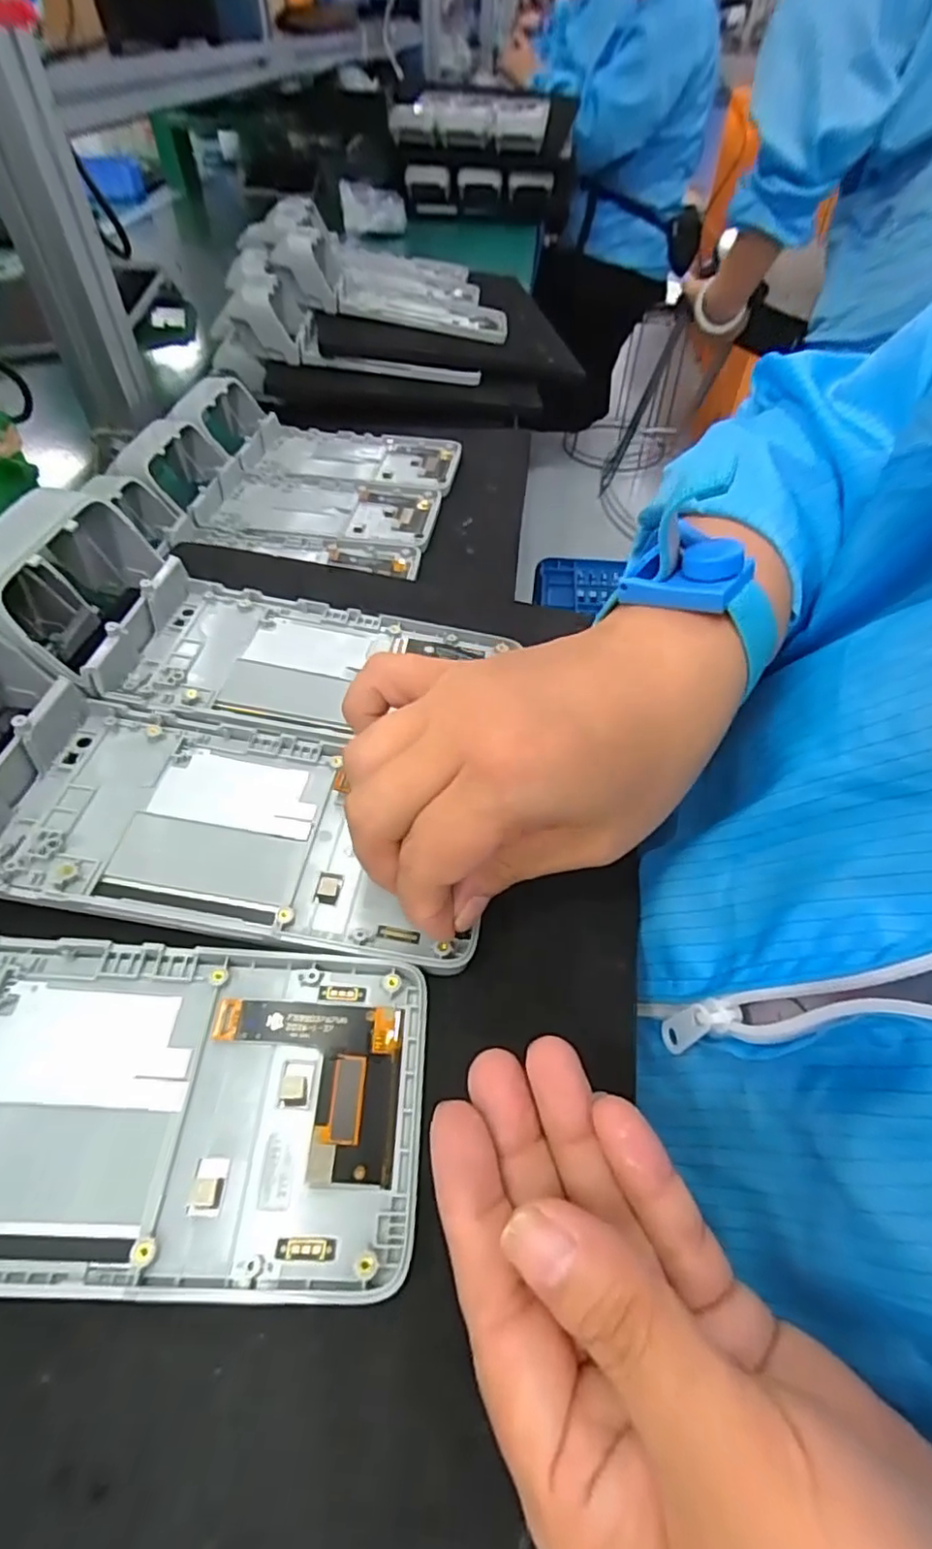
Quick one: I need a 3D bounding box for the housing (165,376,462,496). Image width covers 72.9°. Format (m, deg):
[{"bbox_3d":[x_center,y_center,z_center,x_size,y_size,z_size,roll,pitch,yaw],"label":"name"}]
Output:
[{"bbox_3d":[-0.119,-0.275,0.510,0.226,0.046,0.097,6,51,4],"label":"housing"}]

